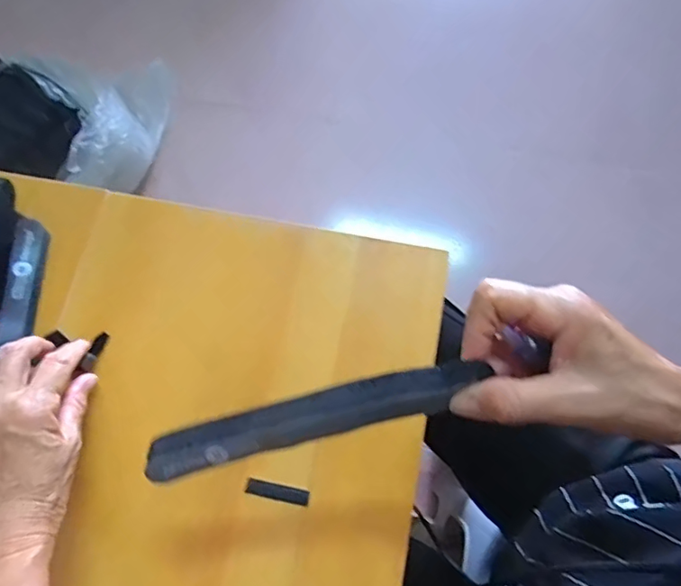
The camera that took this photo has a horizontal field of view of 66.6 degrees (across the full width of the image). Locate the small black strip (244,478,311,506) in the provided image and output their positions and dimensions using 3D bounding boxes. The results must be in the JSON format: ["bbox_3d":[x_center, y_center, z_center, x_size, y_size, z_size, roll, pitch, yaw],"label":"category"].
[{"bbox_3d":[-0.045,0.142,0.371,0.046,0.004,0.011,11,72,5],"label":"small black strip"}]

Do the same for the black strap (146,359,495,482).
[{"bbox_3d":[-0.017,0.068,0.285,0.190,0.014,0.026,-16,72,7],"label":"black strap"}]

